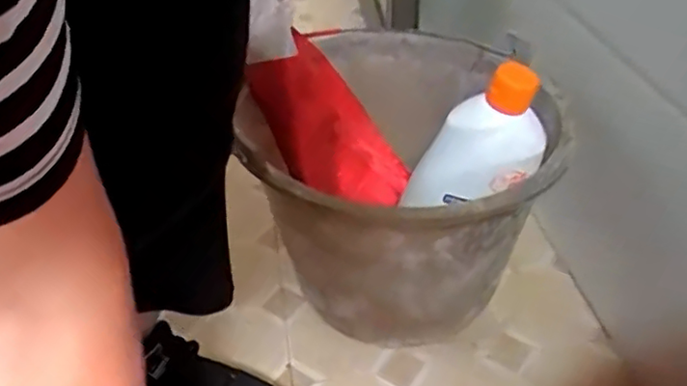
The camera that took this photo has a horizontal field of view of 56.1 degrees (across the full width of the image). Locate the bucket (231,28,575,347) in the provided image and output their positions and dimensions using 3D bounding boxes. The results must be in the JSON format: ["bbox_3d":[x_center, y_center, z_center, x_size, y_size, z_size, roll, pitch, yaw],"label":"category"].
[{"bbox_3d":[0.068,0.012,0.588,0.221,0.229,0.244,10,39,14],"label":"bucket"}]

